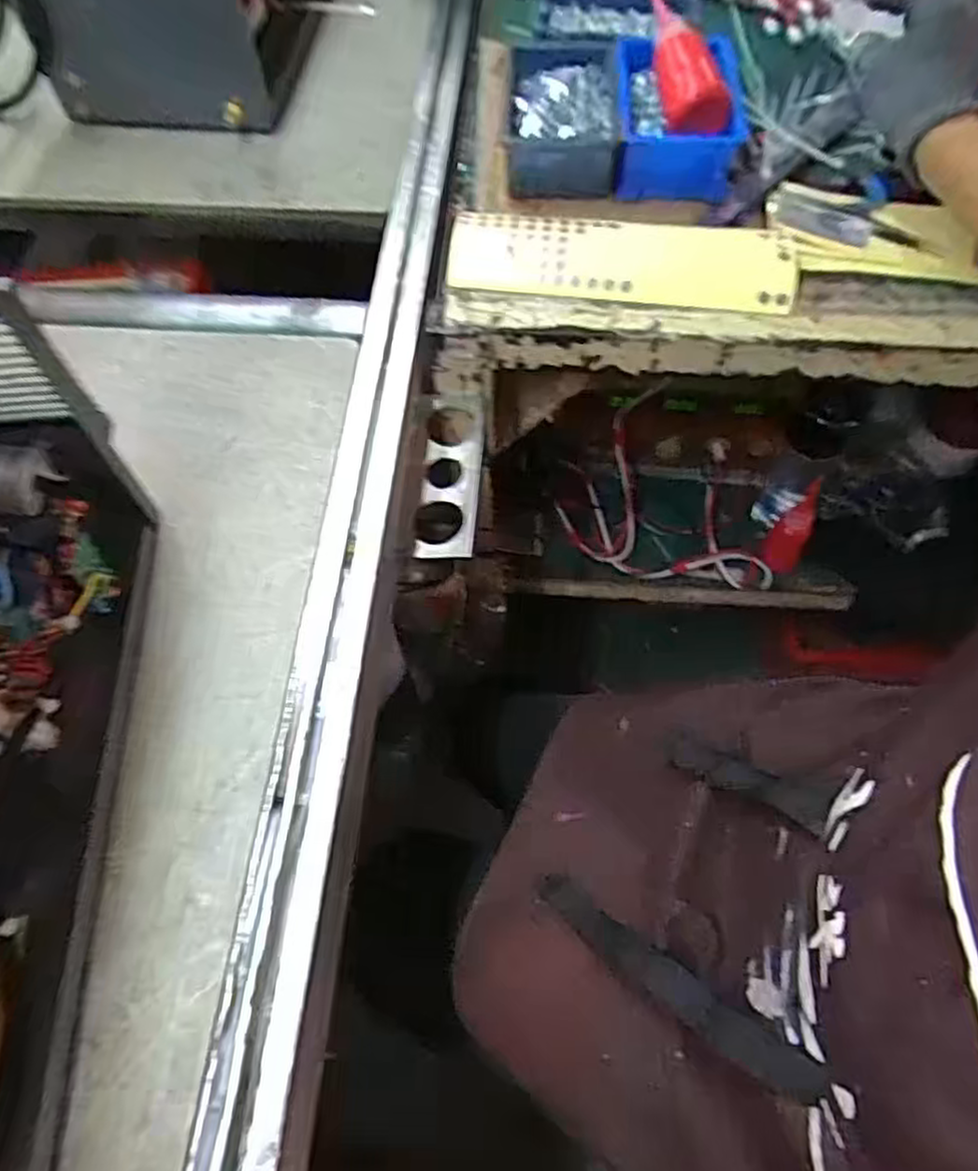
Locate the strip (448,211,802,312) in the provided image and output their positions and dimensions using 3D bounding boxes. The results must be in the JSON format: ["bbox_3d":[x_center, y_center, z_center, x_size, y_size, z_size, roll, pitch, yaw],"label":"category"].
[{"bbox_3d":[0.104,-0.255,0.565,0.262,0.010,0.078,6,70,2],"label":"strip"}]

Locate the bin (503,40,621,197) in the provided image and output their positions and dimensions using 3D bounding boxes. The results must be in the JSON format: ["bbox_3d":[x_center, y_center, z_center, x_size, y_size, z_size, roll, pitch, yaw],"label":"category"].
[{"bbox_3d":[0.062,-0.404,0.621,0.091,0.044,0.180,2,62,2],"label":"bin"}]

